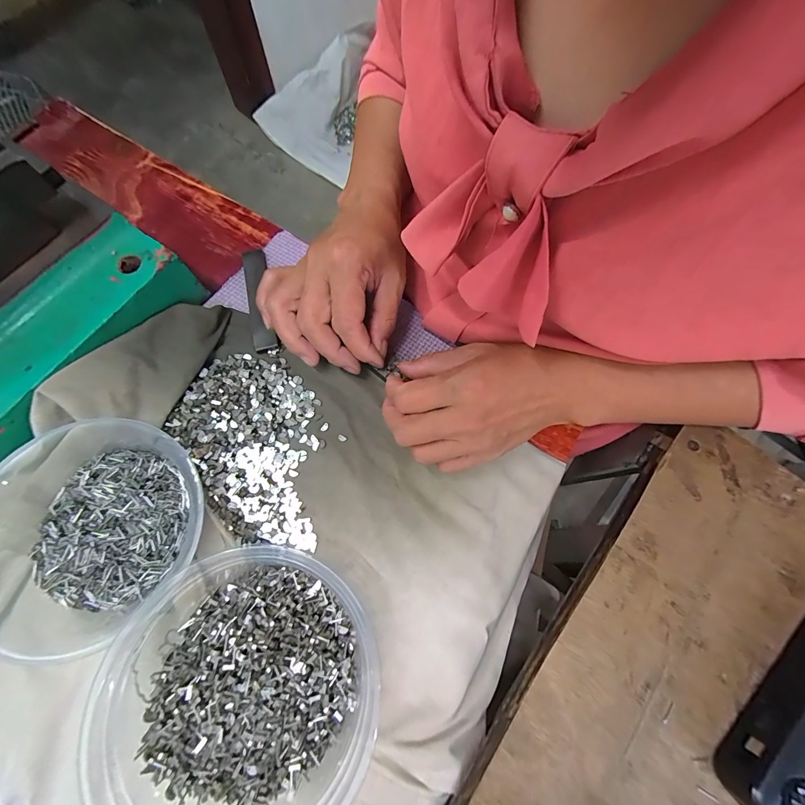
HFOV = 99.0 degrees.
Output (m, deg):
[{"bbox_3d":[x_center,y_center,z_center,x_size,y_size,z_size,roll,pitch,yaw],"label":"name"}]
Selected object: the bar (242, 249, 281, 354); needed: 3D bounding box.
[{"bbox_3d":[-0.118,-0.084,0.281,0.021,0.010,0.096,-13,73,-6],"label":"bar"}]

